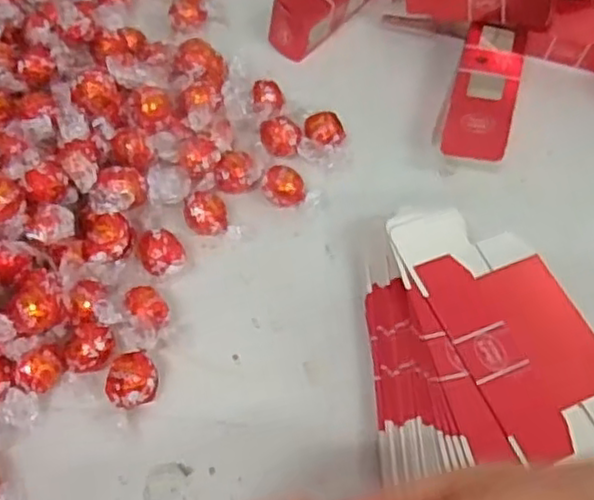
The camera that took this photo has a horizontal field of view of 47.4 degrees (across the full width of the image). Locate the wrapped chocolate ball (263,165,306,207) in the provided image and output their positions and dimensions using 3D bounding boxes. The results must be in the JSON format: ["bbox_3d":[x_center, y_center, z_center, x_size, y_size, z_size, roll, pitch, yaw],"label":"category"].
[{"bbox_3d":[-0.009,-0.042,0.479,0.029,0.027,0.024,16,62,9],"label":"wrapped chocolate ball"}]

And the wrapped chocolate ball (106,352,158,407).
[{"bbox_3d":[-0.098,0.079,0.406,0.030,0.026,0.029,0,60,0],"label":"wrapped chocolate ball"}]

